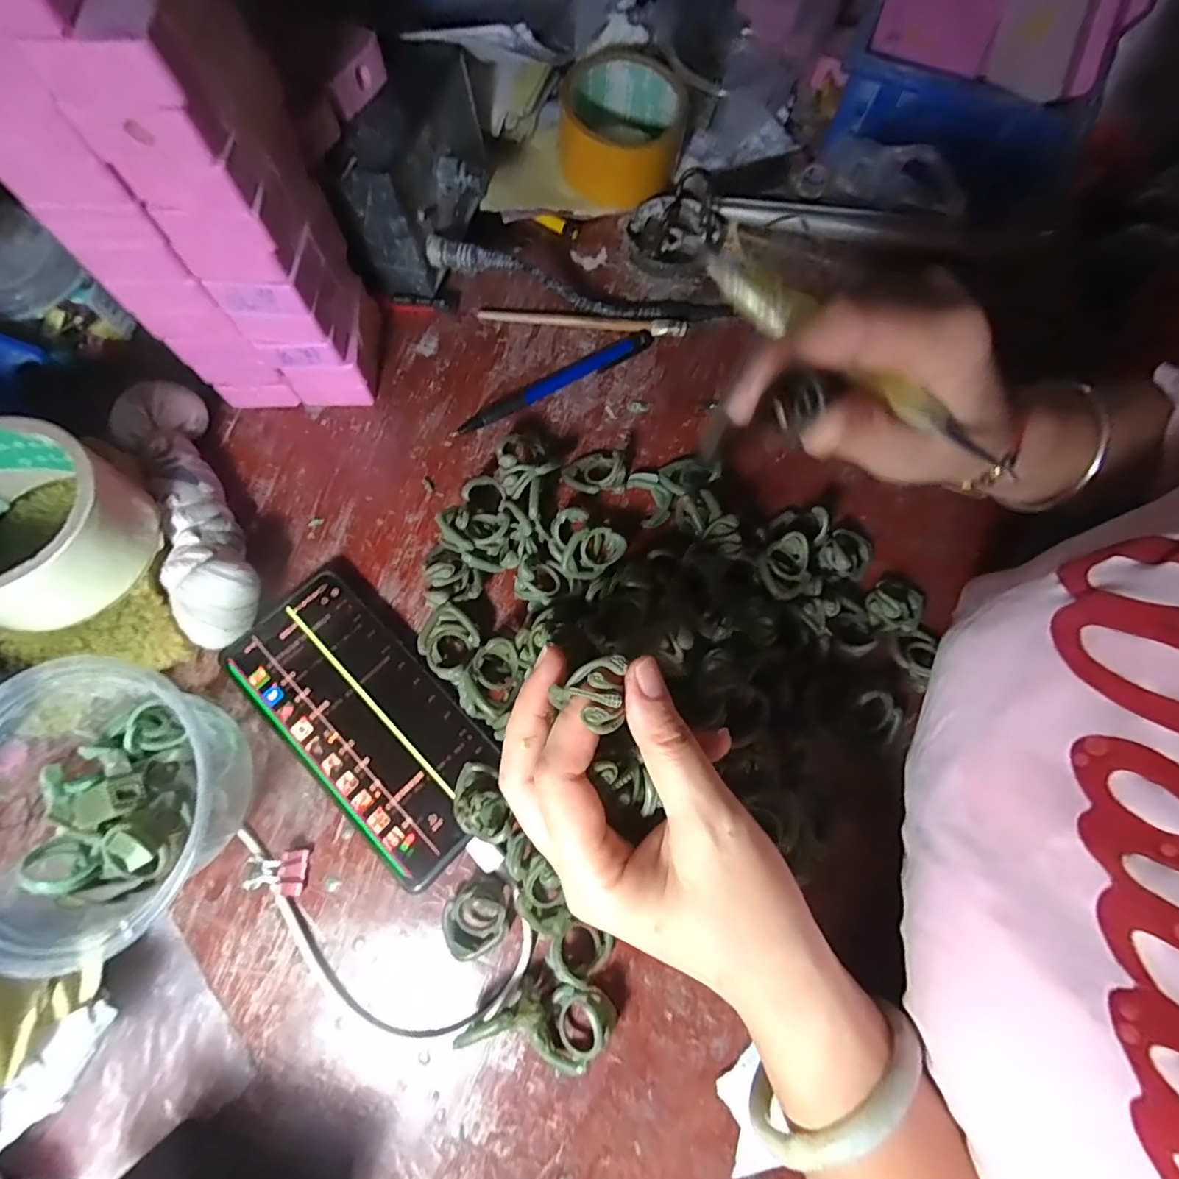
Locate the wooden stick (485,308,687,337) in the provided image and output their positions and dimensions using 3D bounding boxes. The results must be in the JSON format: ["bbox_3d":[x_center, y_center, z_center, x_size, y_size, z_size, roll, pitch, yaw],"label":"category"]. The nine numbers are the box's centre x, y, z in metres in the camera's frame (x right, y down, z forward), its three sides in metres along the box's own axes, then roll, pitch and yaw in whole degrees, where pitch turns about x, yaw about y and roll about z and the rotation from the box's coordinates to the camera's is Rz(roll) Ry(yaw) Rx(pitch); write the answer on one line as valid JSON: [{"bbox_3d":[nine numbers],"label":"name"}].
[{"bbox_3d":[-0.005,-0.181,0.359,0.137,0.009,0.010,7,73,1],"label":"wooden stick"}]

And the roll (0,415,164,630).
[{"bbox_3d":[-0.260,-0.028,0.247,0.092,0.050,0.086,14,73,1],"label":"roll"}]

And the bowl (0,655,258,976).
[{"bbox_3d":[-0.214,0.097,0.236,0.103,0.071,0.108,0,73,-1],"label":"bowl"}]

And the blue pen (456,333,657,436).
[{"bbox_3d":[-0.021,-0.135,0.348,0.146,0.006,0.013,-30,76,-10],"label":"blue pen"}]

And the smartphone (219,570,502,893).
[{"bbox_3d":[-0.114,0.066,0.279,0.156,0.012,0.074,43,77,11],"label":"smartphone"}]

